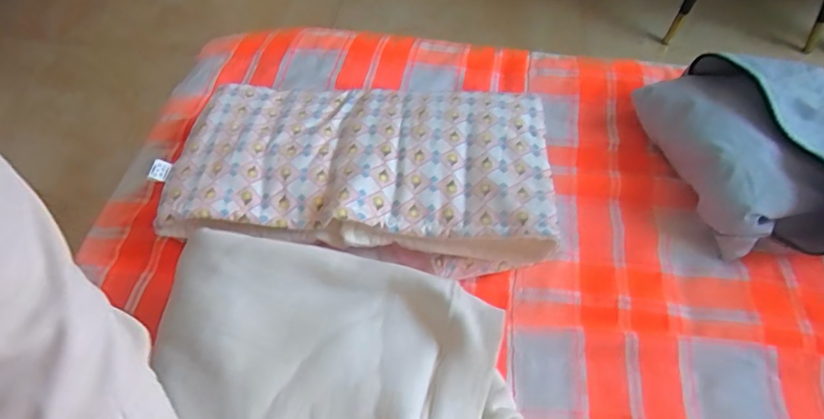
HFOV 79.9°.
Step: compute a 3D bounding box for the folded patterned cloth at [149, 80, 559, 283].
[{"bbox_3d":[-0.058,-0.043,0.552,0.403,0.072,0.234,1,54,2],"label":"folded patterned cloth"}]

